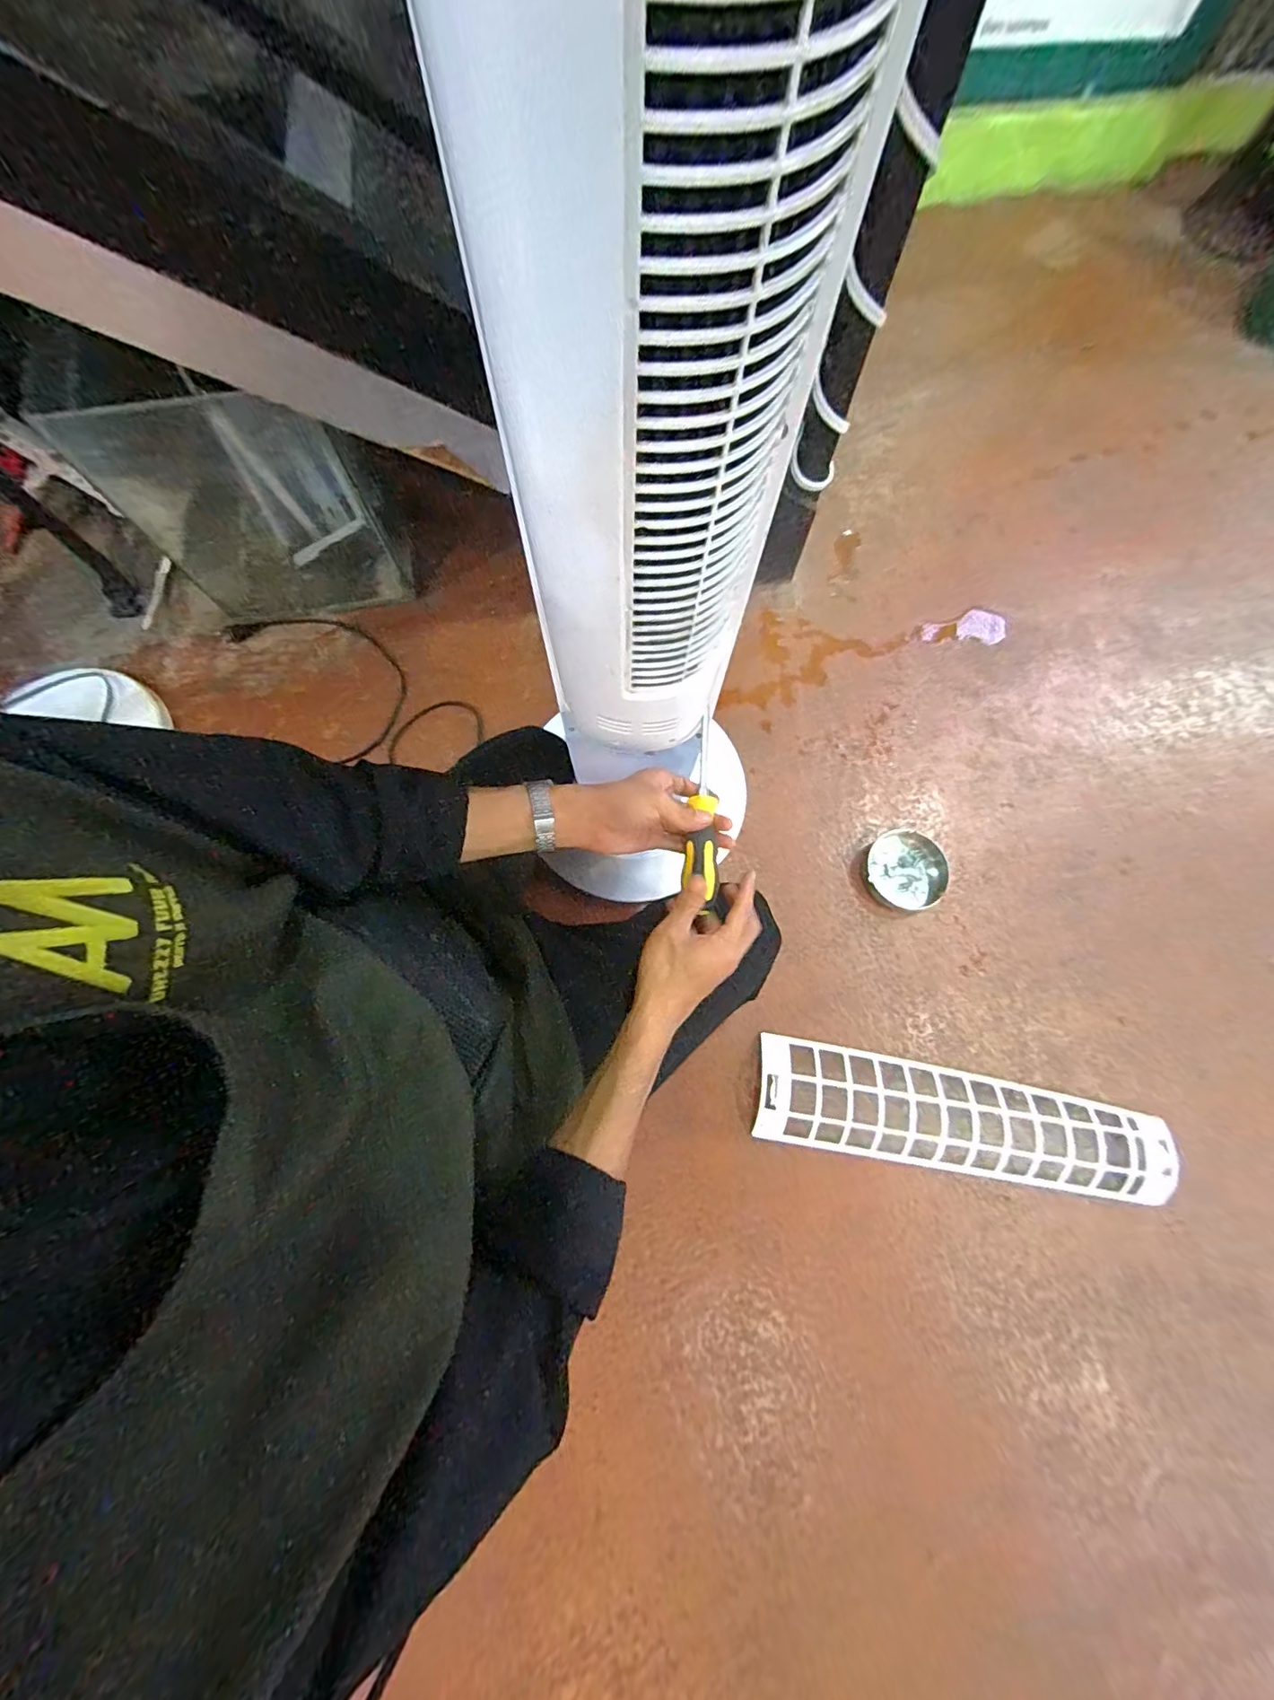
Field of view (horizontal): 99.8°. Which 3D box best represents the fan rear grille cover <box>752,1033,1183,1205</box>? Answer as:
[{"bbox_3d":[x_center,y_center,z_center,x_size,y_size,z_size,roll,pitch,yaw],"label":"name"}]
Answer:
[{"bbox_3d":[0.433,0.363,0.722,0.537,0.048,0.133,9,76,1],"label":"fan rear grille cover"}]

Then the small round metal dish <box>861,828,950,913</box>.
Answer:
[{"bbox_3d":[0.414,0.031,0.827,0.119,0.043,0.128,-22,78,-6],"label":"small round metal dish"}]

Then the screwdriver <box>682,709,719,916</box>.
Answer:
[{"bbox_3d":[0.060,-0.038,0.495,0.031,0.029,0.200,4,63,0],"label":"screwdriver"}]

